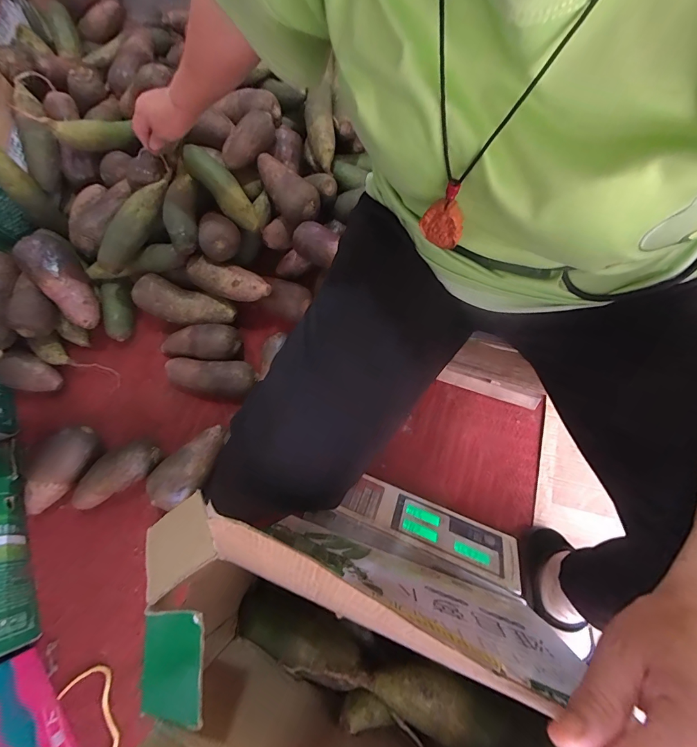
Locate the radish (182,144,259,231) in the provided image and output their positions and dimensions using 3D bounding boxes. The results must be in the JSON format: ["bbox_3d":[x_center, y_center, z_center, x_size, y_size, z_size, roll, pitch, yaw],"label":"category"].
[{"bbox_3d":[-0.236,-0.350,0.683,0.056,0.051,0.182,-38,76,-8],"label":"radish"}]

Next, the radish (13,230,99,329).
[{"bbox_3d":[-0.542,-0.182,0.682,0.079,0.062,0.211,-31,89,-7],"label":"radish"}]

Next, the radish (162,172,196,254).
[{"bbox_3d":[-0.310,-0.297,0.659,0.053,0.043,0.169,-11,74,-1],"label":"radish"}]

